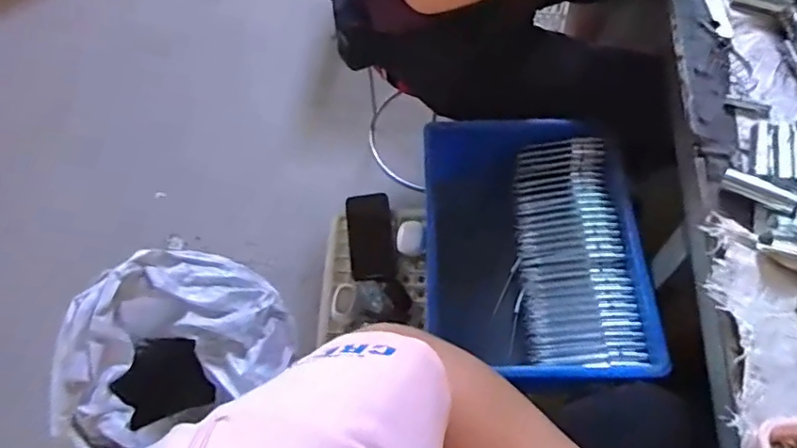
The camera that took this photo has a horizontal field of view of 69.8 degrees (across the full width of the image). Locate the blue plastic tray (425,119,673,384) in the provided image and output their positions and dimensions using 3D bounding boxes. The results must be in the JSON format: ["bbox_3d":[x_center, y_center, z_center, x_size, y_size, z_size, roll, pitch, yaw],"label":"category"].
[{"bbox_3d":[0.193,0.037,0.861,0.290,0.140,0.389,0,61,4],"label":"blue plastic tray"}]

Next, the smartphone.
[{"bbox_3d":[-0.047,0.019,0.966,0.071,0.010,0.163,-7,61,0],"label":"smartphone"}]

